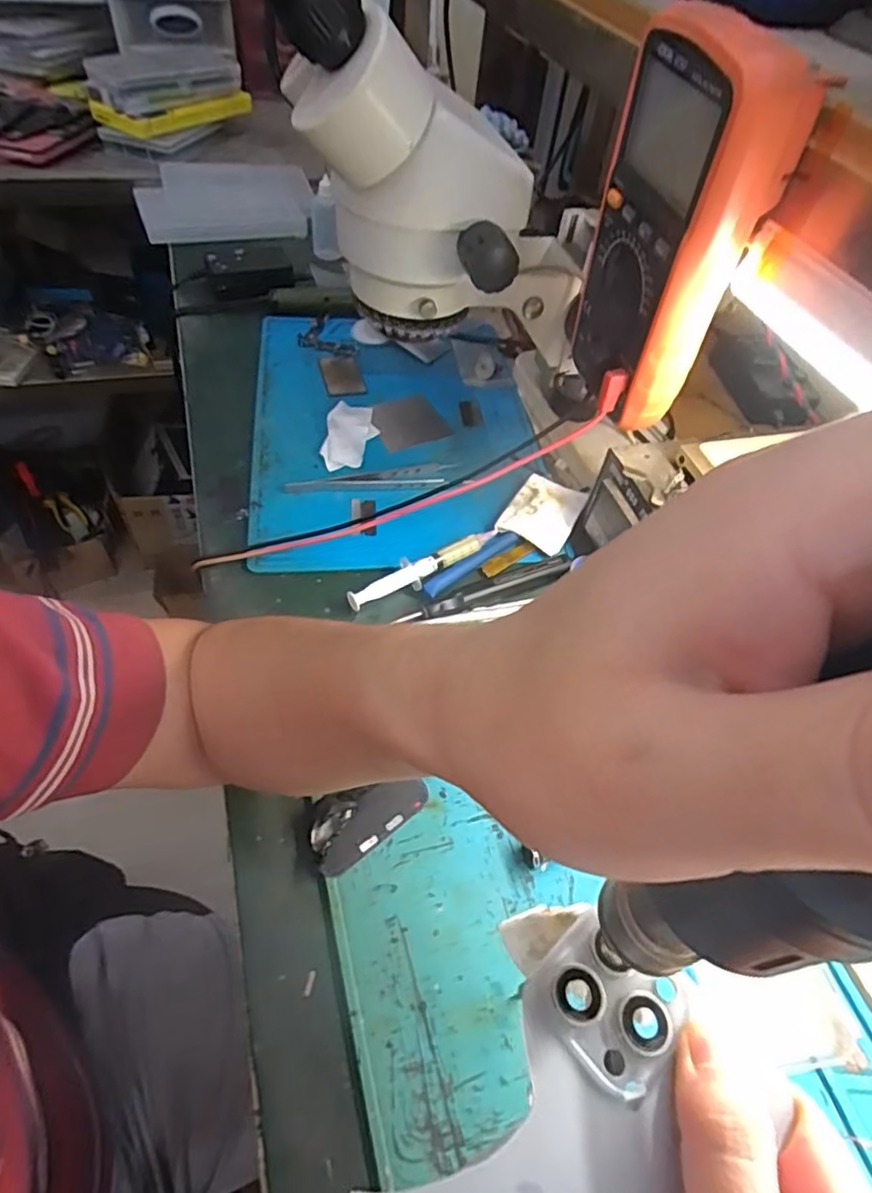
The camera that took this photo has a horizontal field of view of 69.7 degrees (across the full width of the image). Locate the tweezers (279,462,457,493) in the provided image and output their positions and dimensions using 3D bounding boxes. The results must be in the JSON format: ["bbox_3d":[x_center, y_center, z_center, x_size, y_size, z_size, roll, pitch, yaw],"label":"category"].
[{"bbox_3d":[-0.053,-0.098,0.521,0.139,0.010,0.019,-8,53,-12],"label":"tweezers"}]

